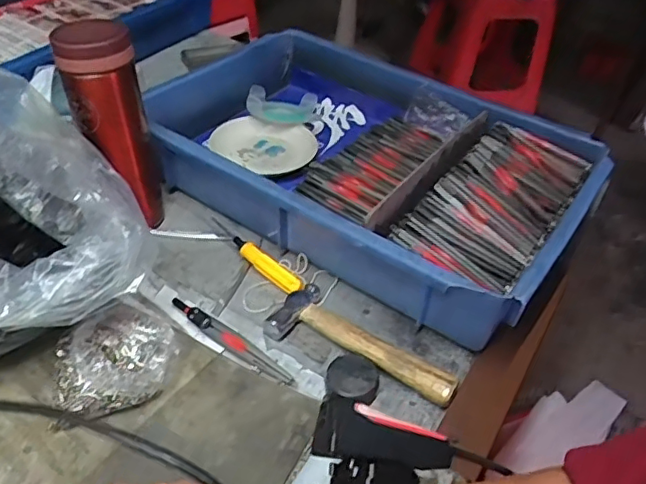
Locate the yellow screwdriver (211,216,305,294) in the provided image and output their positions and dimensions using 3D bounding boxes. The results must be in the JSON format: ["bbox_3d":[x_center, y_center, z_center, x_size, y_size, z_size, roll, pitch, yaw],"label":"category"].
[{"bbox_3d":[-0.064,0.010,0.542,0.120,0.017,0.015,34,49,26],"label":"yellow screwdriver"}]

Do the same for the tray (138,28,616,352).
[{"bbox_3d":[0.036,-0.095,0.627,0.455,0.086,0.301,28,46,22],"label":"tray"}]

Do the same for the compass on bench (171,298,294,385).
[{"bbox_3d":[-0.076,0.080,0.478,0.125,0.007,0.015,29,47,23],"label":"compass on bench"}]

